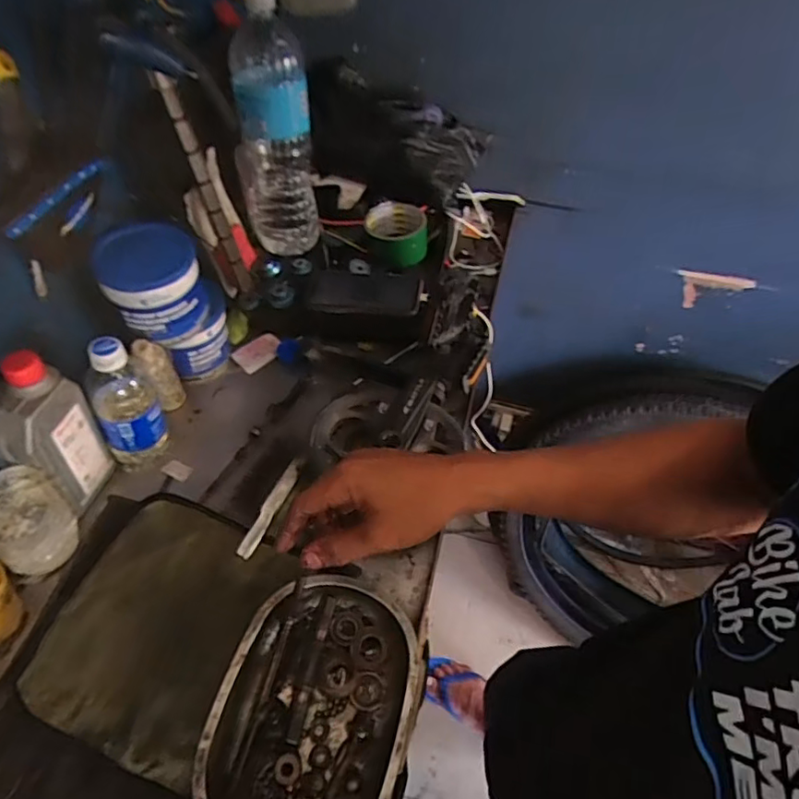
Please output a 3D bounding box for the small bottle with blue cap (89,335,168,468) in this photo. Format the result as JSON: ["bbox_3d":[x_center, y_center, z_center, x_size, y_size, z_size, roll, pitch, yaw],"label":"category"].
[{"bbox_3d":[-0.288,0.004,0.603,0.060,0.165,0.057,2,50,-3],"label":"small bottle with blue cap"}]

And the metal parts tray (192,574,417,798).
[{"bbox_3d":[-0.067,0.254,0.490,0.151,0.034,0.196,18,51,10],"label":"metal parts tray"}]

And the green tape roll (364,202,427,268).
[{"bbox_3d":[-0.005,-0.236,0.825,0.089,0.054,0.086,1,50,-4],"label":"green tape roll"}]

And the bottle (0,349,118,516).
[{"bbox_3d":[-0.339,0.038,0.559,0.053,0.171,0.081,15,51,8],"label":"bottle"}]

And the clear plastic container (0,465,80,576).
[{"bbox_3d":[-0.347,0.118,0.540,0.064,0.091,0.073,29,54,19],"label":"clear plastic container"}]

